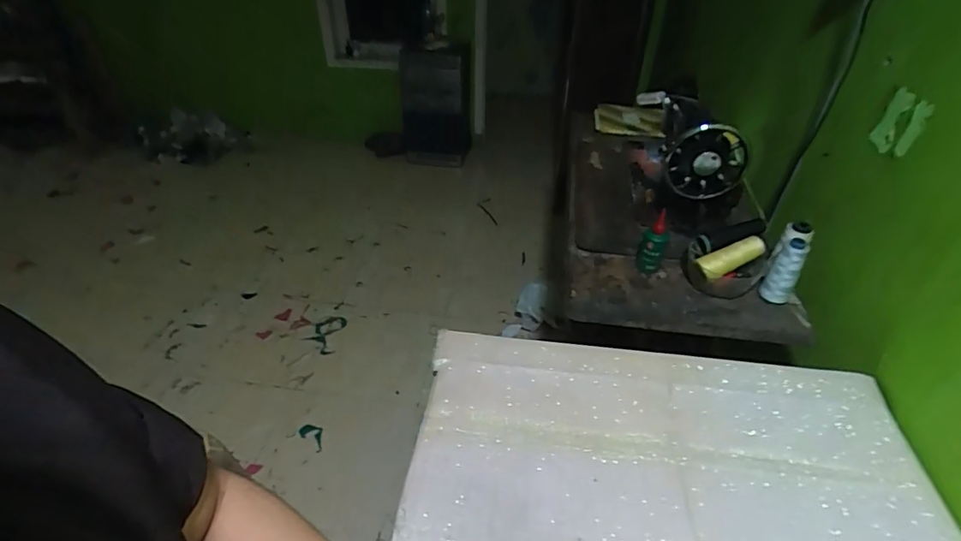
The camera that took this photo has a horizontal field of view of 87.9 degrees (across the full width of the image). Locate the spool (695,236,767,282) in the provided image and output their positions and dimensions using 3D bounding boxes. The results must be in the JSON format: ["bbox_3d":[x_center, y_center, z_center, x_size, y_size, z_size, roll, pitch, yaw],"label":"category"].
[{"bbox_3d":[0.415,-0.020,0.822,0.110,0.032,0.035,-25,40,3],"label":"spool"}]

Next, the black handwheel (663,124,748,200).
[{"bbox_3d":[0.387,-0.187,0.858,0.121,0.141,0.050,-1,39,-3],"label":"black handwheel"}]

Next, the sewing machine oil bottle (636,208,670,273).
[{"bbox_3d":[0.301,-0.046,0.867,0.045,0.116,0.043,14,40,18],"label":"sewing machine oil bottle"}]

